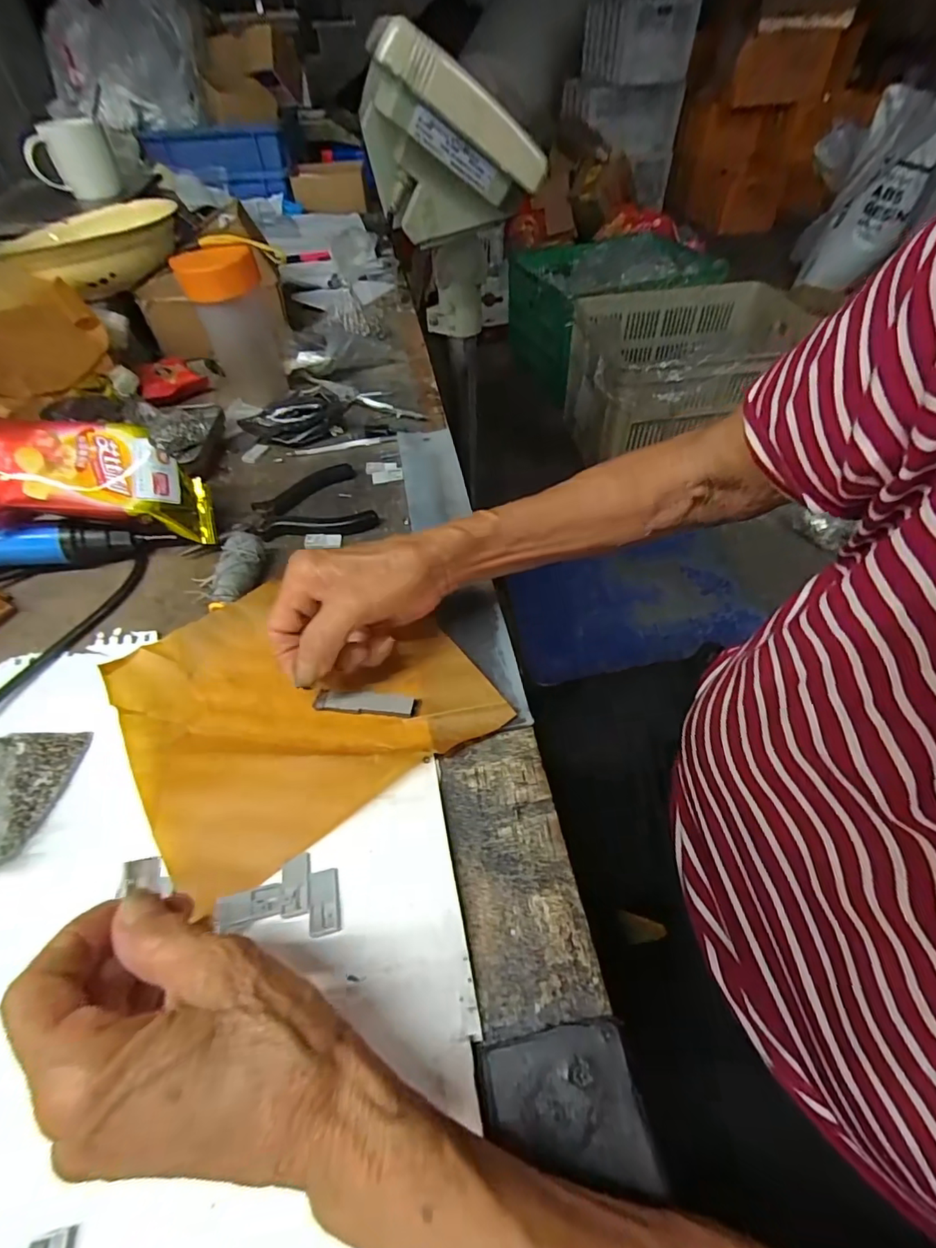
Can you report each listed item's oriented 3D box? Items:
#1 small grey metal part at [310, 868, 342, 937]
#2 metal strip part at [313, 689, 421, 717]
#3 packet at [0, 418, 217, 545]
[{"bbox_3d":[-0.068,0.131,0.247,0.014,0.004,0.028,-11,50,-7],"label":"small grey metal part"},{"bbox_3d":[-0.063,0.049,0.320,0.066,0.006,0.013,4,50,6],"label":"metal strip part"},{"bbox_3d":[-0.270,-0.105,0.380,0.151,0.033,0.076,4,85,-16],"label":"packet"}]

